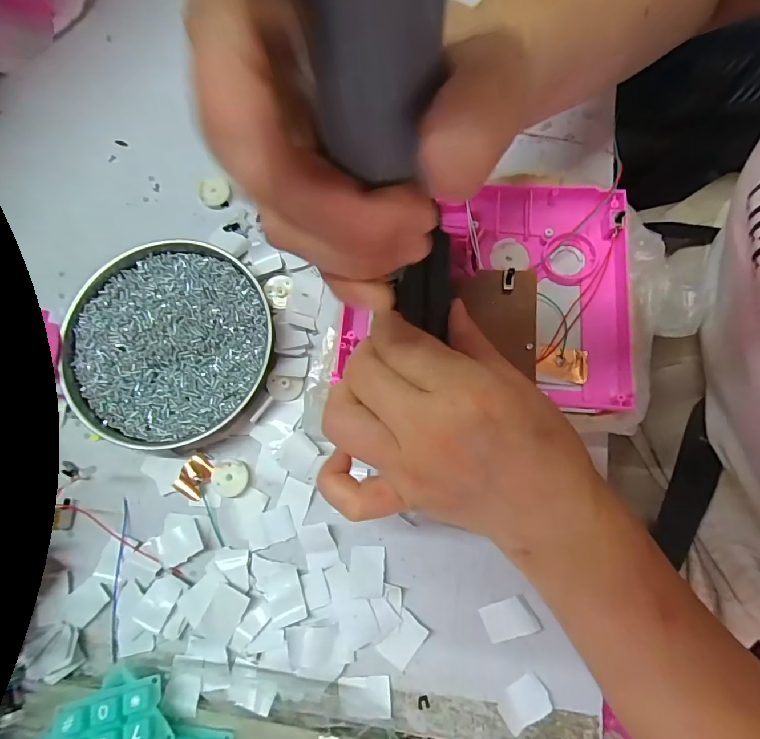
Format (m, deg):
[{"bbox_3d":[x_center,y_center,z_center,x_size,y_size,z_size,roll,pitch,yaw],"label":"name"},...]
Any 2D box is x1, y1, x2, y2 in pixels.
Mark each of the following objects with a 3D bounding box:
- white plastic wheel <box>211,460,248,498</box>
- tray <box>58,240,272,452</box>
[{"bbox_3d":[-0.096,0.069,0.272,0.023,0.008,0.023,0,75,1],"label":"white plastic wheel"},{"bbox_3d":[-0.140,-0.018,0.284,0.127,0.023,0.134,0,75,1],"label":"tray"}]

